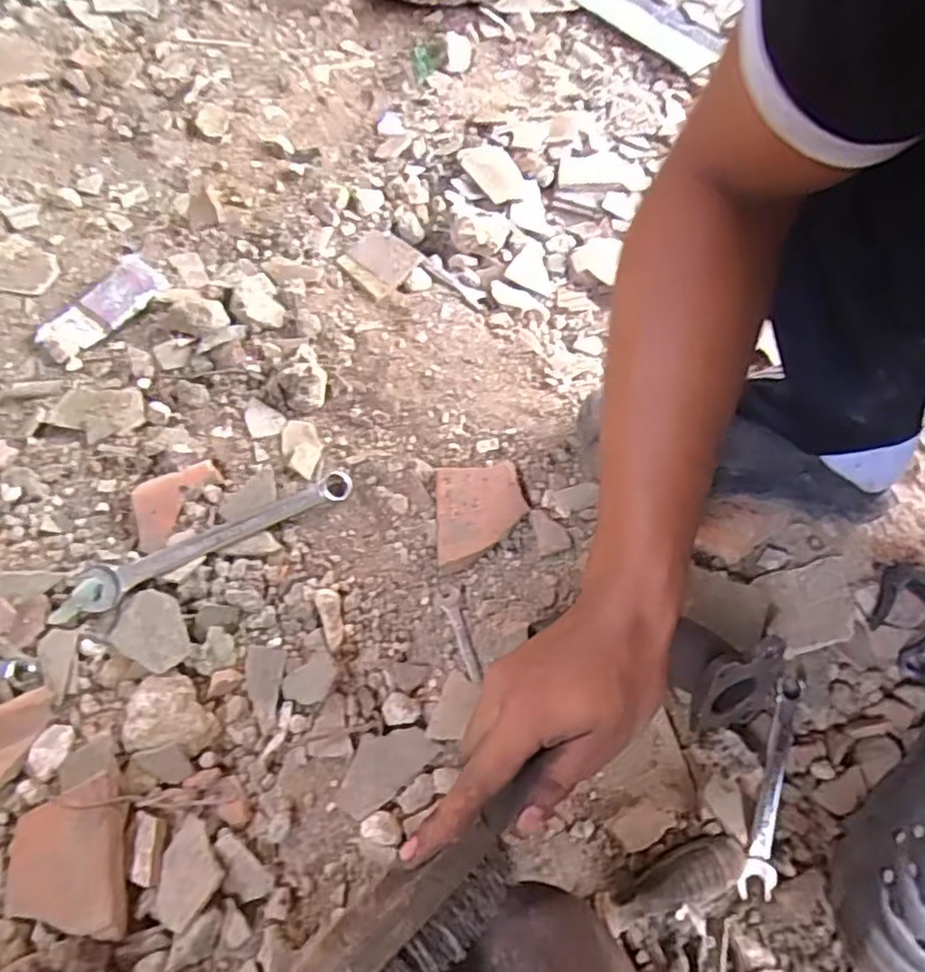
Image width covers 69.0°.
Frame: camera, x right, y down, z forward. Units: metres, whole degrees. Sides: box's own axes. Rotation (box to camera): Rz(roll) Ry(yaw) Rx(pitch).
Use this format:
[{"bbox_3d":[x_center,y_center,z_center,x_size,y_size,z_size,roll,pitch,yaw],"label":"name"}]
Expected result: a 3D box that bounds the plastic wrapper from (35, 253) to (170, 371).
[{"bbox_3d":[-0.342,-0.170,0.638,0.071,0.021,0.130,32,63,14],"label":"plastic wrapper"}]

